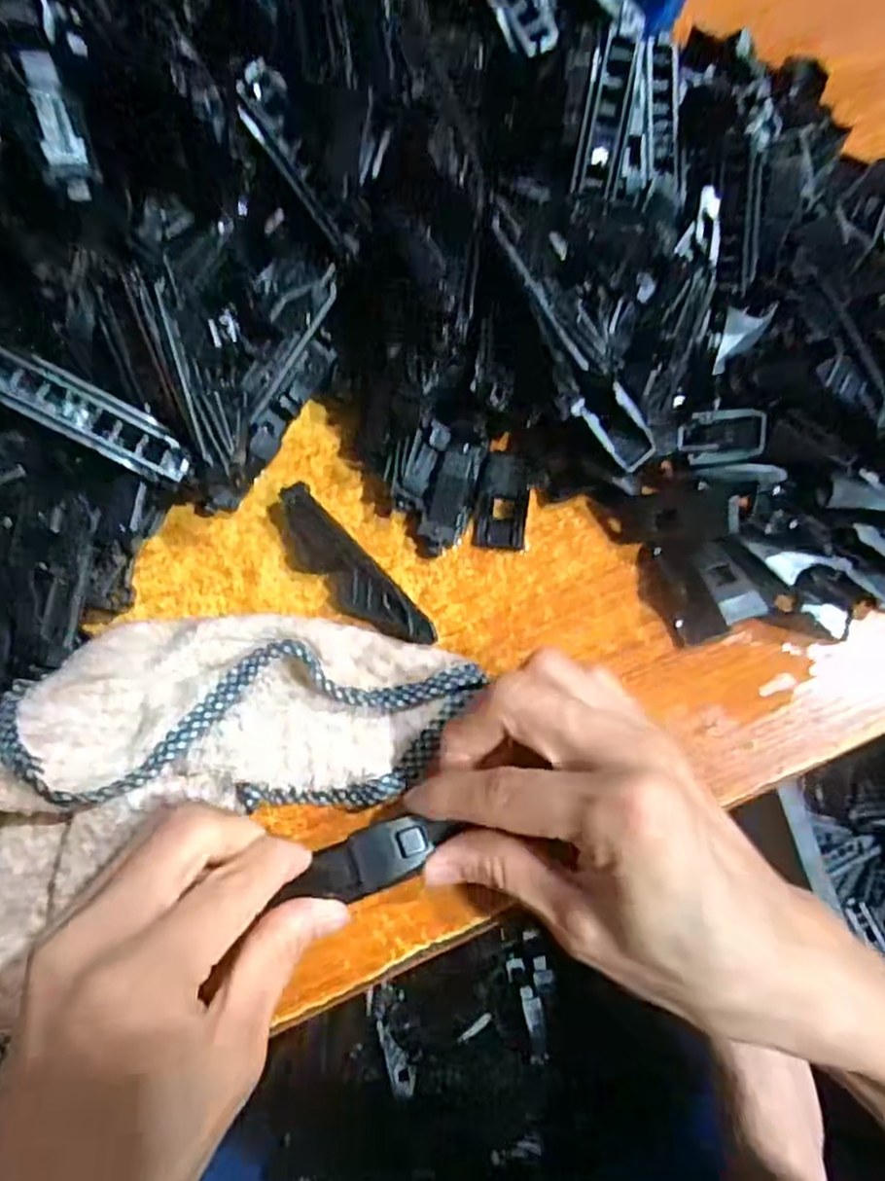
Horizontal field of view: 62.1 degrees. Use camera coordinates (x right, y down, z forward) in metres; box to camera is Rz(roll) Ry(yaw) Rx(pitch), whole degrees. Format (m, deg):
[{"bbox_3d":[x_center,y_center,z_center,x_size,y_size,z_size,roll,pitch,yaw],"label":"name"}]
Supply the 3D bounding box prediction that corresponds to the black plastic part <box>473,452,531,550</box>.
[{"bbox_3d":[0.024,-0.036,0.292,0.020,0.007,0.040,5,72,2],"label":"black plastic part"}]

